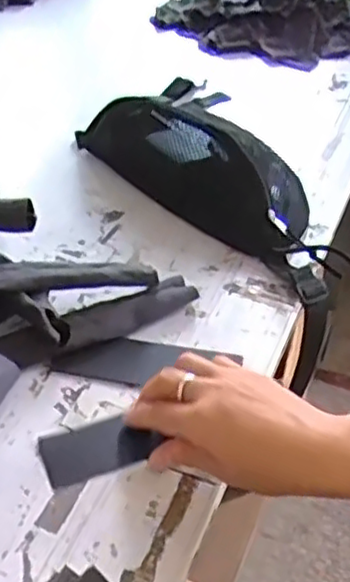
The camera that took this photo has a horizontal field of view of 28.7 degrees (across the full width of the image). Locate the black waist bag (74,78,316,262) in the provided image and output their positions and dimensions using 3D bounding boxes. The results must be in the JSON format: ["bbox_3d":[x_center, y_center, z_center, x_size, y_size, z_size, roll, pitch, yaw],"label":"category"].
[{"bbox_3d":[0.028,-0.151,0.727,0.123,0.077,0.289,-31,52,-32],"label":"black waist bag"}]

